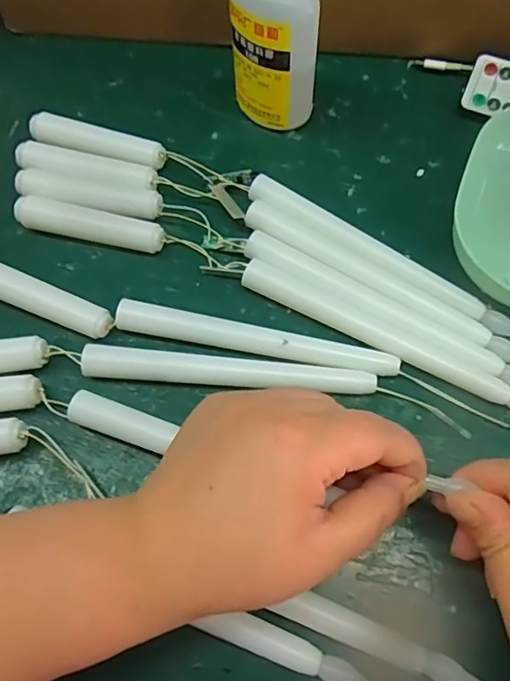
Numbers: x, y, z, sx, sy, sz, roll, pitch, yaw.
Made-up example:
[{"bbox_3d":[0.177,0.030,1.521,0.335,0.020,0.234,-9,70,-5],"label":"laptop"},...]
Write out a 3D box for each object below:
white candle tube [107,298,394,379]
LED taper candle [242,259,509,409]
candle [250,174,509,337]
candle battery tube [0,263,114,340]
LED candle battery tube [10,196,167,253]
[{"bbox_3d":[0.000,0.000,0.291,0.151,0.015,0.015,10,66,8],"label":"white candle tube"},{"bbox_3d":[0.072,-0.001,0.289,0.172,0.014,0.017,26,70,14],"label":"LED taper candle"},{"bbox_3d":[0.071,-0.050,0.312,0.172,0.017,0.019,31,71,16],"label":"candle"},{"bbox_3d":[-0.124,-0.023,0.307,0.092,0.018,0.019,23,69,13],"label":"candle battery tube"},{"bbox_3d":[-0.100,-0.070,0.328,0.092,0.016,0.020,12,67,8],"label":"LED candle battery tube"}]

